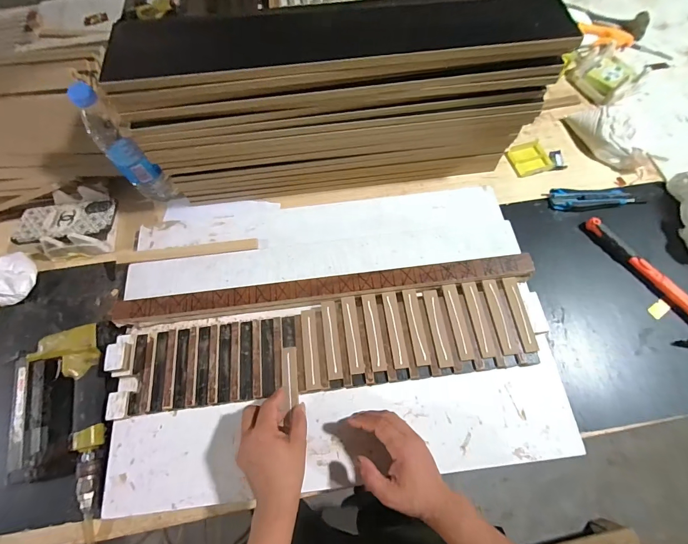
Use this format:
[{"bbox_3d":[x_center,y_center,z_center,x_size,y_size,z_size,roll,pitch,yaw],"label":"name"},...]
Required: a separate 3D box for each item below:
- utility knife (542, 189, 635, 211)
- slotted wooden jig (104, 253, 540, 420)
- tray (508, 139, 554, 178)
[{"bbox_3d":[0.438,-0.129,0.591,0.136,0.013,0.043,3,69,2],"label":"utility knife"},{"bbox_3d":[-0.028,0.088,0.488,0.598,0.026,0.159,-7,69,-1],"label":"slotted wooden jig"},{"bbox_3d":[0.359,-0.220,0.644,0.067,0.008,0.074,-15,68,-5],"label":"tray"}]

